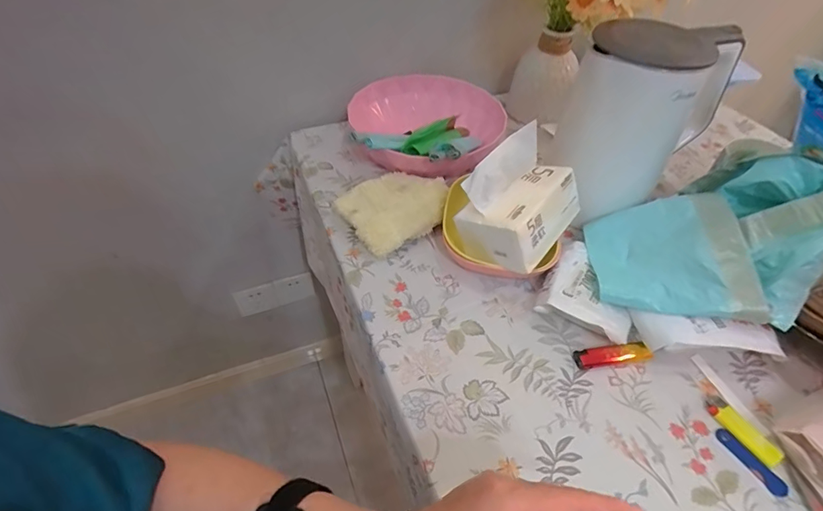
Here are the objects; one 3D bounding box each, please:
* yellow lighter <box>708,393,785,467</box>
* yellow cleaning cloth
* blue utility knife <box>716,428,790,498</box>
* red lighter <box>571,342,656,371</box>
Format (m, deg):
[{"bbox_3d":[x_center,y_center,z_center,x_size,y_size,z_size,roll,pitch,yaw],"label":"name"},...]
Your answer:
[{"bbox_3d":[0.306,0.161,0.404,0.020,0.011,0.068,-23,52,-22],"label":"yellow lighter"},{"bbox_3d":[-0.023,-0.060,0.566,0.125,0.052,0.095,-24,53,-23],"label":"yellow cleaning cloth"},{"bbox_3d":[0.302,0.183,0.388,0.013,0.004,0.063,-24,53,-23],"label":"blue utility knife"},{"bbox_3d":[0.209,0.103,0.453,0.082,0.009,0.021,-7,48,-9],"label":"red lighter"}]

